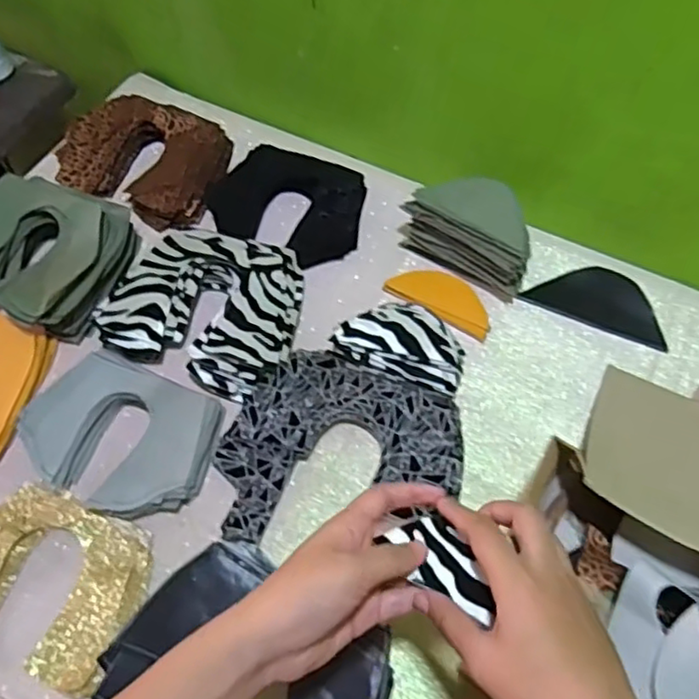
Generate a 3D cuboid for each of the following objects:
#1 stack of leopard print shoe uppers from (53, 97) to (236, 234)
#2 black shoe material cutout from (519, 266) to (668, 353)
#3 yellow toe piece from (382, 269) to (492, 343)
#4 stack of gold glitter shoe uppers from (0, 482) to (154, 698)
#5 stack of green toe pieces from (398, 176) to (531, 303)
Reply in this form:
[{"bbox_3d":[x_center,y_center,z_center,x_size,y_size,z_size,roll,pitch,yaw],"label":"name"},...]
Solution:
[{"bbox_3d":[-0.224,-0.213,0.720,0.172,0.045,0.142,20,63,12],"label":"stack of leopard print shoe uppers"},{"bbox_3d":[0.246,-0.050,0.631,0.129,0.006,0.060,26,64,15],"label":"black shoe material cutout"},{"bbox_3d":[0.093,-0.053,0.636,0.108,0.005,0.050,31,65,17],"label":"yellow toe piece"},{"bbox_3d":[-0.242,0.180,0.515,0.157,0.020,0.123,18,62,11],"label":"stack of gold glitter shoe uppers"},{"bbox_3d":[0.117,-0.114,0.632,0.131,0.077,0.061,29,64,16],"label":"stack of green toe pieces"}]

